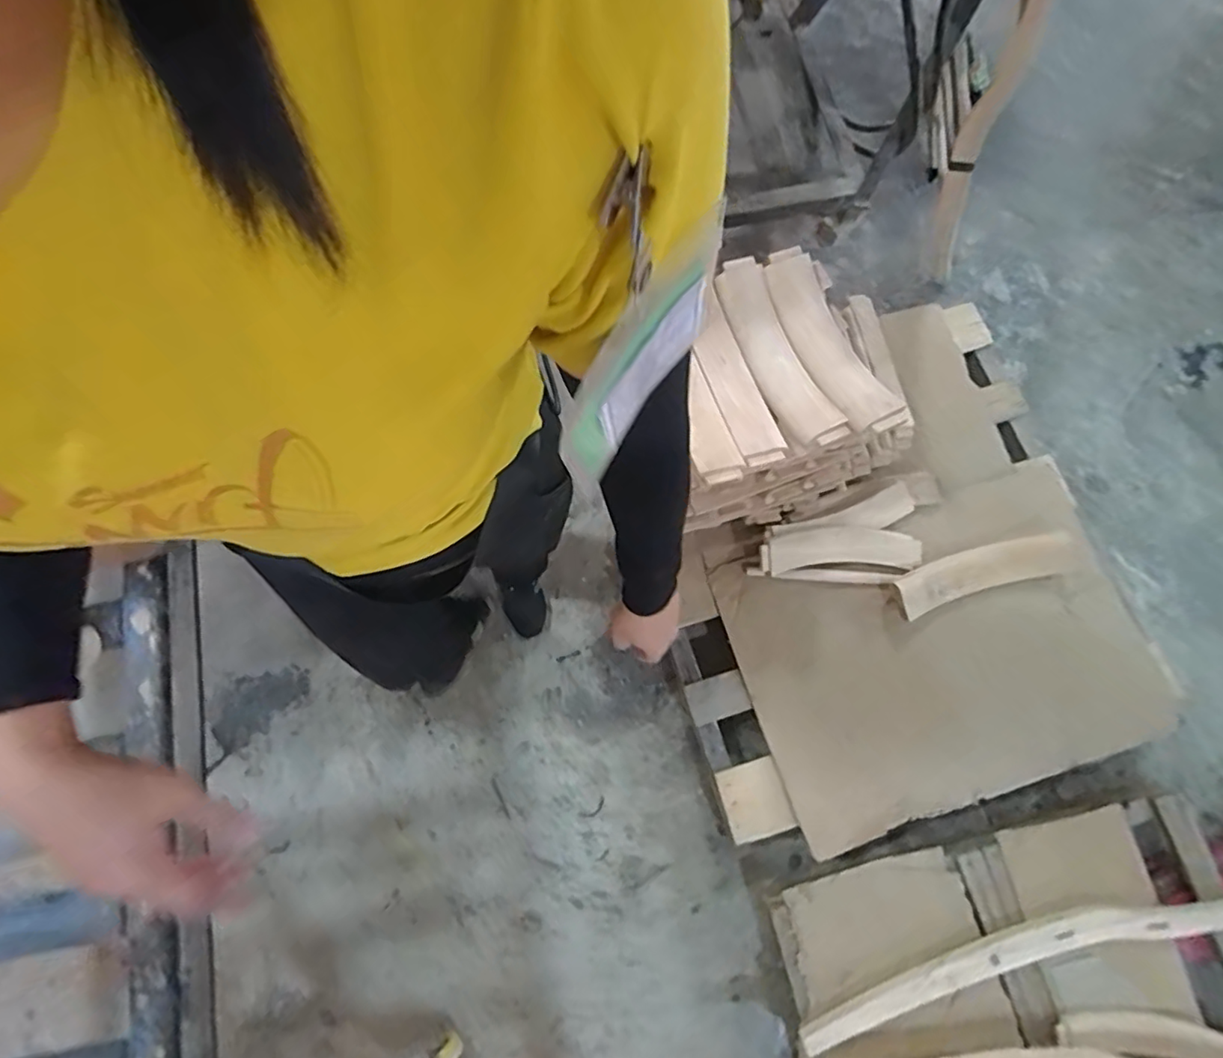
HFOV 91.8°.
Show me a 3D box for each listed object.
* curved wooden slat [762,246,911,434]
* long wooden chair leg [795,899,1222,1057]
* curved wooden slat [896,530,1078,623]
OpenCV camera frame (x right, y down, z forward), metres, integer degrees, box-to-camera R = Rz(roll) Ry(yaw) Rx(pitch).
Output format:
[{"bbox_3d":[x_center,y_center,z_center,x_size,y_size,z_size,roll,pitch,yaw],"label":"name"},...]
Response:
[{"bbox_3d":[0.376,-0.329,1.025,0.096,0.071,0.376,-23,78,-6],"label":"curved wooden slat"},{"bbox_3d":[0.809,0.823,1.137,0.922,0.030,0.117,-13,76,-4],"label":"long wooden chair leg"},{"bbox_3d":[0.796,0.091,1.273,0.414,0.047,0.102,-16,77,-5],"label":"curved wooden slat"}]

